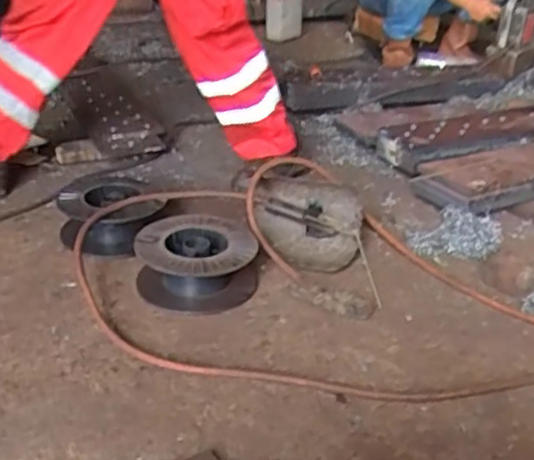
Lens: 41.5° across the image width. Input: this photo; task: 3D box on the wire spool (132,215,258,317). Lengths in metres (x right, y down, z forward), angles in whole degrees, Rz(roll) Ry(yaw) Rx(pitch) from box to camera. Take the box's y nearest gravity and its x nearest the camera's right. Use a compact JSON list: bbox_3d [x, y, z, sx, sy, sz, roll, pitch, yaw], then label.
[{"bbox_3d":[-0.154,0.064,1.567,0.268,0.117,0.235,1,28,-6],"label":"wire spool"}]

